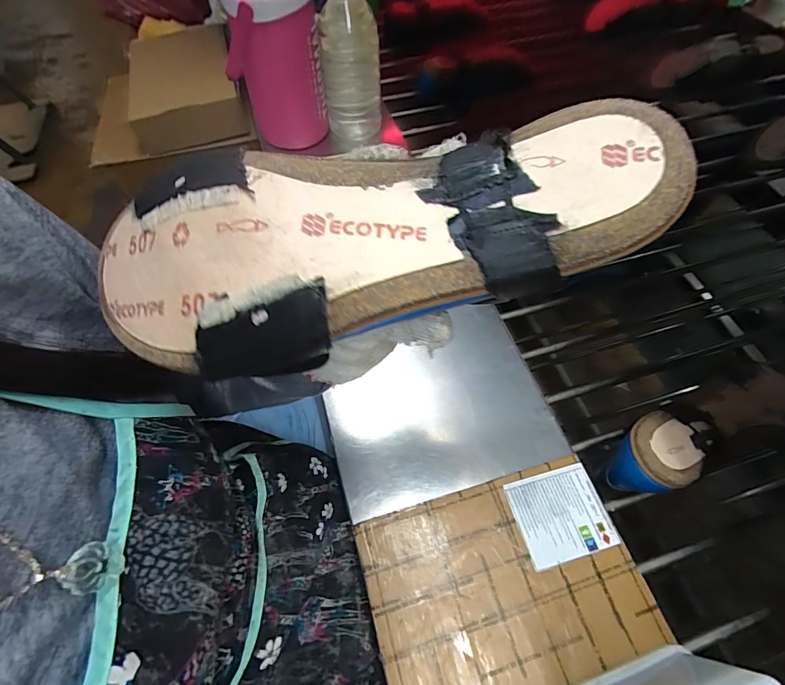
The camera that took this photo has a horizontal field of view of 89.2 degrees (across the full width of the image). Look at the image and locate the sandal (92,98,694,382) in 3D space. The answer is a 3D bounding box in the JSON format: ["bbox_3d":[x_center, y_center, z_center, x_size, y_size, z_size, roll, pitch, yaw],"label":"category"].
[{"bbox_3d":[-0.012,-0.043,0.161,0.246,0.046,0.078,-11,61,4],"label":"sandal"}]

